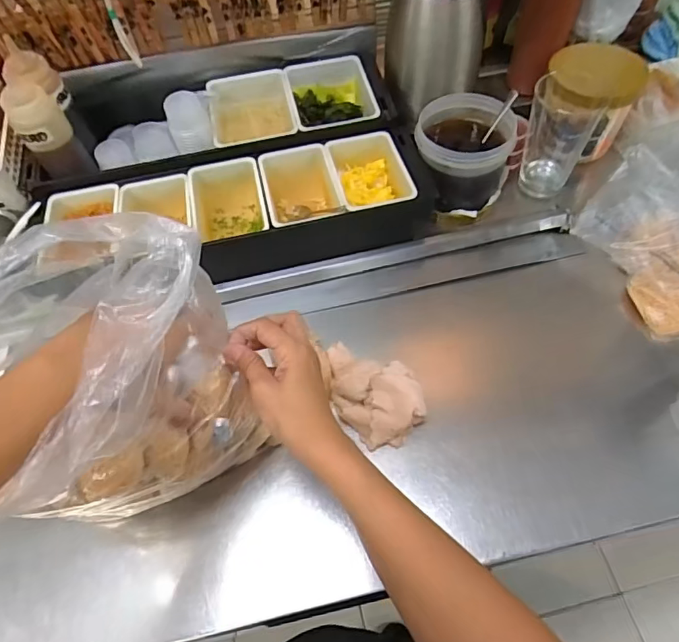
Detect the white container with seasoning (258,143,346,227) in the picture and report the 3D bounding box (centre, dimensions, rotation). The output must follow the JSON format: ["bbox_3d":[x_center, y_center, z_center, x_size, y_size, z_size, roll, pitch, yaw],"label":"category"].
[{"bbox_3d":[-0.048,-0.156,0.638,0.089,0.083,0.138,-13,59,-5],"label":"white container with seasoning"}]

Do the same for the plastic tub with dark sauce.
[{"bbox_3d":[0.162,-0.219,0.655,0.120,0.107,0.111,-1,59,2],"label":"plastic tub with dark sauce"}]

